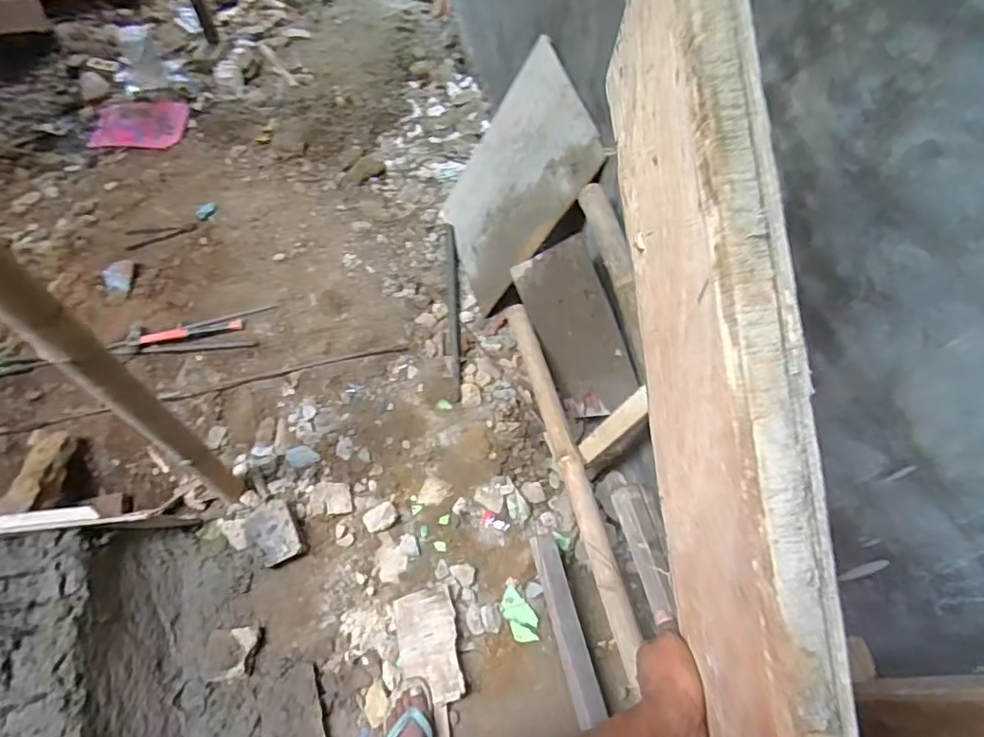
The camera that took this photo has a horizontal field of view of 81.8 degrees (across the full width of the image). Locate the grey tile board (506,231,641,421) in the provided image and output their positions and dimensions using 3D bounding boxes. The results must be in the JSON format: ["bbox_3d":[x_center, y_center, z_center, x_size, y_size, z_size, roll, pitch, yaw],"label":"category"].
[{"bbox_3d":[0.220,-0.094,1.507,0.016,0.267,0.454,-27,96,-38],"label":"grey tile board"}]

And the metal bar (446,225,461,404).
[{"bbox_3d":[-0.123,-0.204,1.797,0.040,0.020,0.655,-1,59,-4],"label":"metal bar"}]

